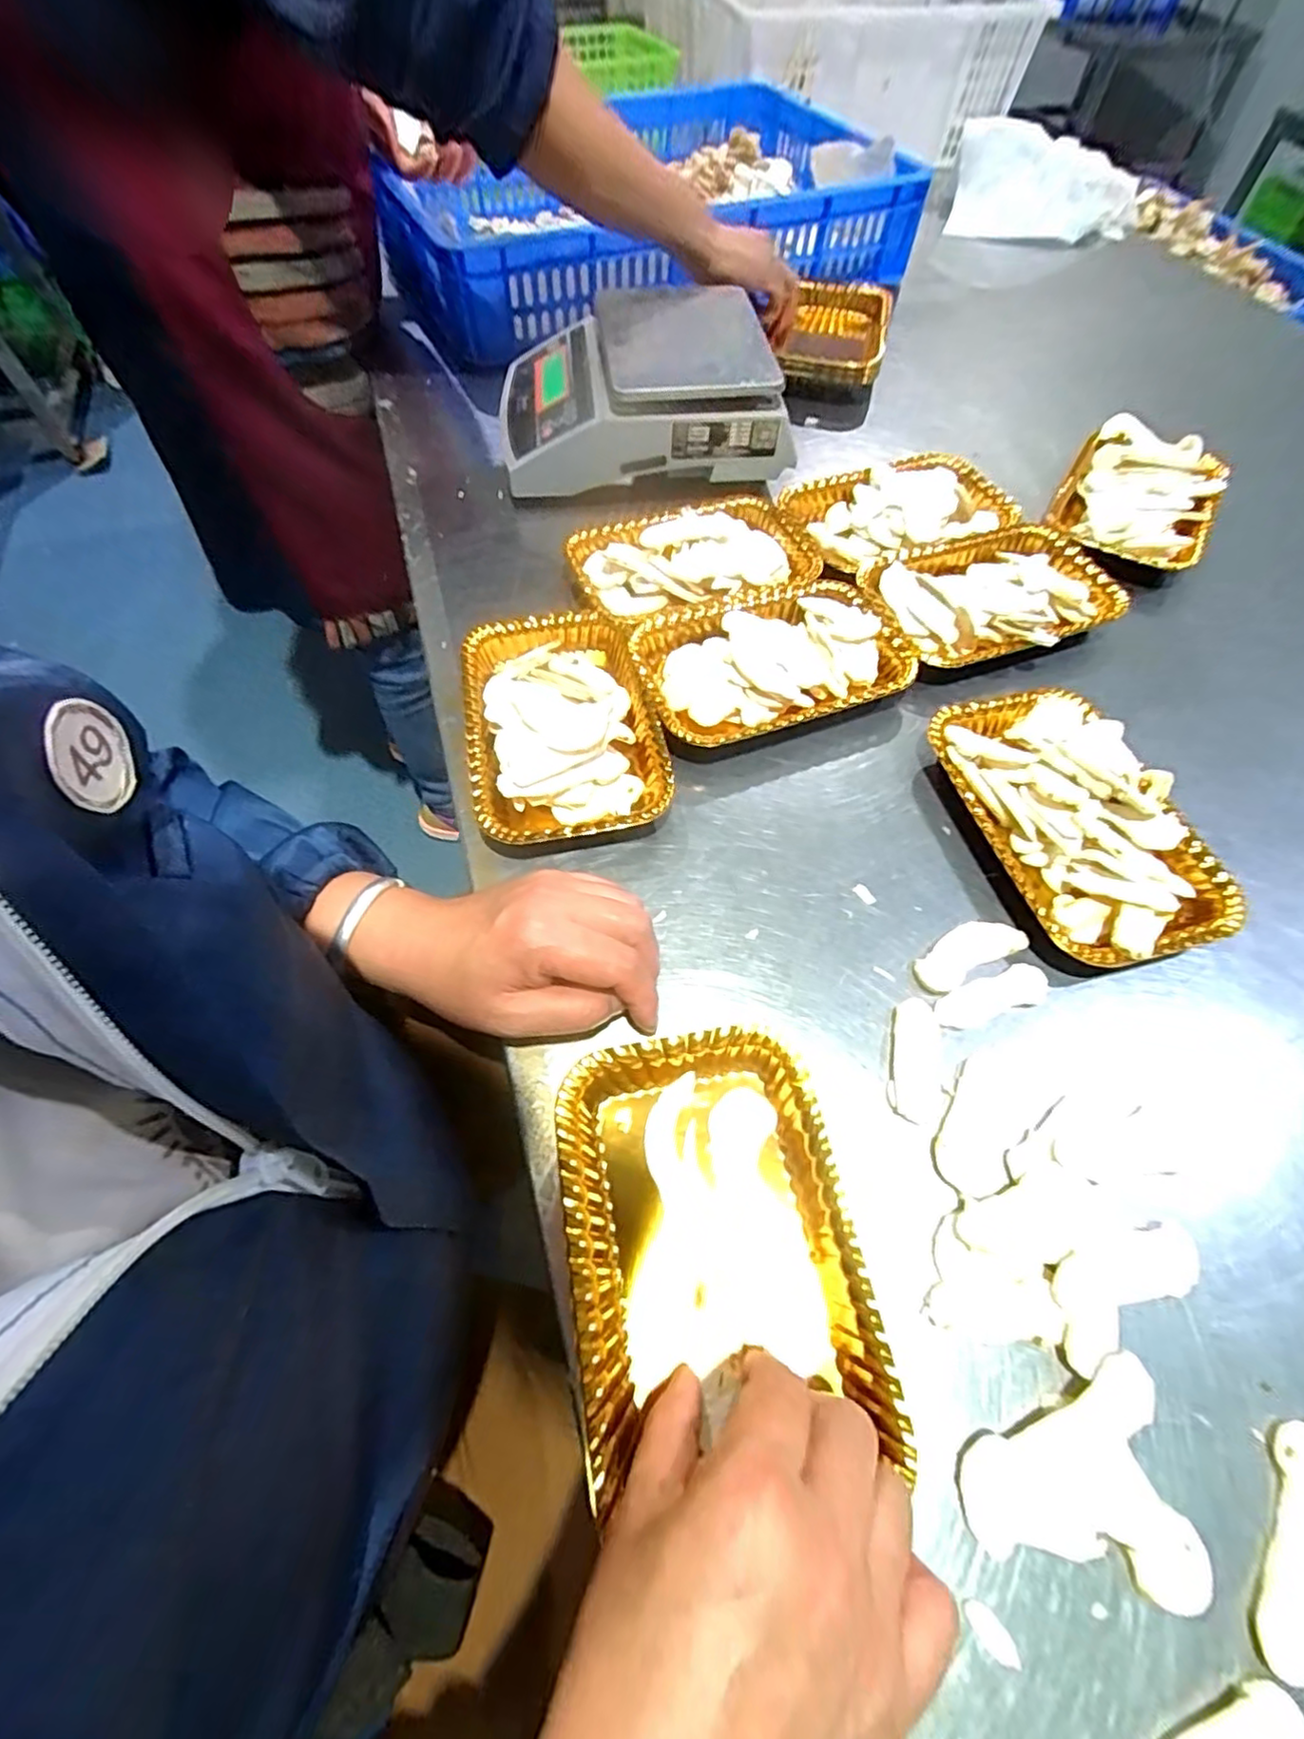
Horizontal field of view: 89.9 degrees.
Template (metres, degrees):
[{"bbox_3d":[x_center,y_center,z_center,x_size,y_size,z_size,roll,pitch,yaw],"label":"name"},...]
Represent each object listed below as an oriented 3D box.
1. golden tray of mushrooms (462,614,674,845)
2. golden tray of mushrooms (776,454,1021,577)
[{"bbox_3d":[-0.060,-0.099,0.427,0.119,0.038,0.183,-10,60,-9],"label":"golden tray of mushrooms"},{"bbox_3d":[0.208,-0.308,0.565,0.196,0.038,0.120,-23,63,-16],"label":"golden tray of mushrooms"}]

